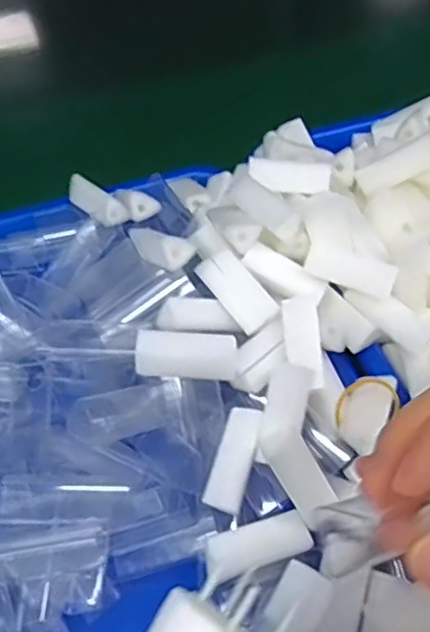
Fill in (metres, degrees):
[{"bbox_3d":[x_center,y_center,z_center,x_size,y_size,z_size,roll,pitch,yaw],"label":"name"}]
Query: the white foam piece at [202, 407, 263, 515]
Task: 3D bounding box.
[{"bbox_3d":[0.009,0.064,0.287,0.016,0.008,0.046,14,70,10],"label":"white foam piece"}]

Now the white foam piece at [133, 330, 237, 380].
[{"bbox_3d":[-0.013,0.018,0.293,0.046,0.011,0.018,5,52,-13],"label":"white foam piece"}]

